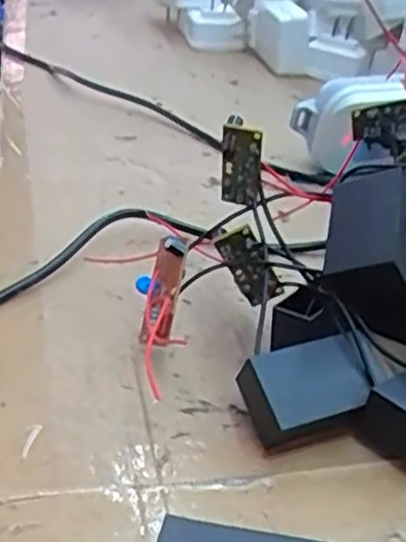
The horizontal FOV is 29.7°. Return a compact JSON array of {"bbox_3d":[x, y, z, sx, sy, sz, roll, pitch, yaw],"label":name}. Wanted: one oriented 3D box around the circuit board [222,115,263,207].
[{"bbox_3d":[0.015,-0.042,0.310,0.016,0.044,0.008,6,55,3],"label":"circuit board"}]

